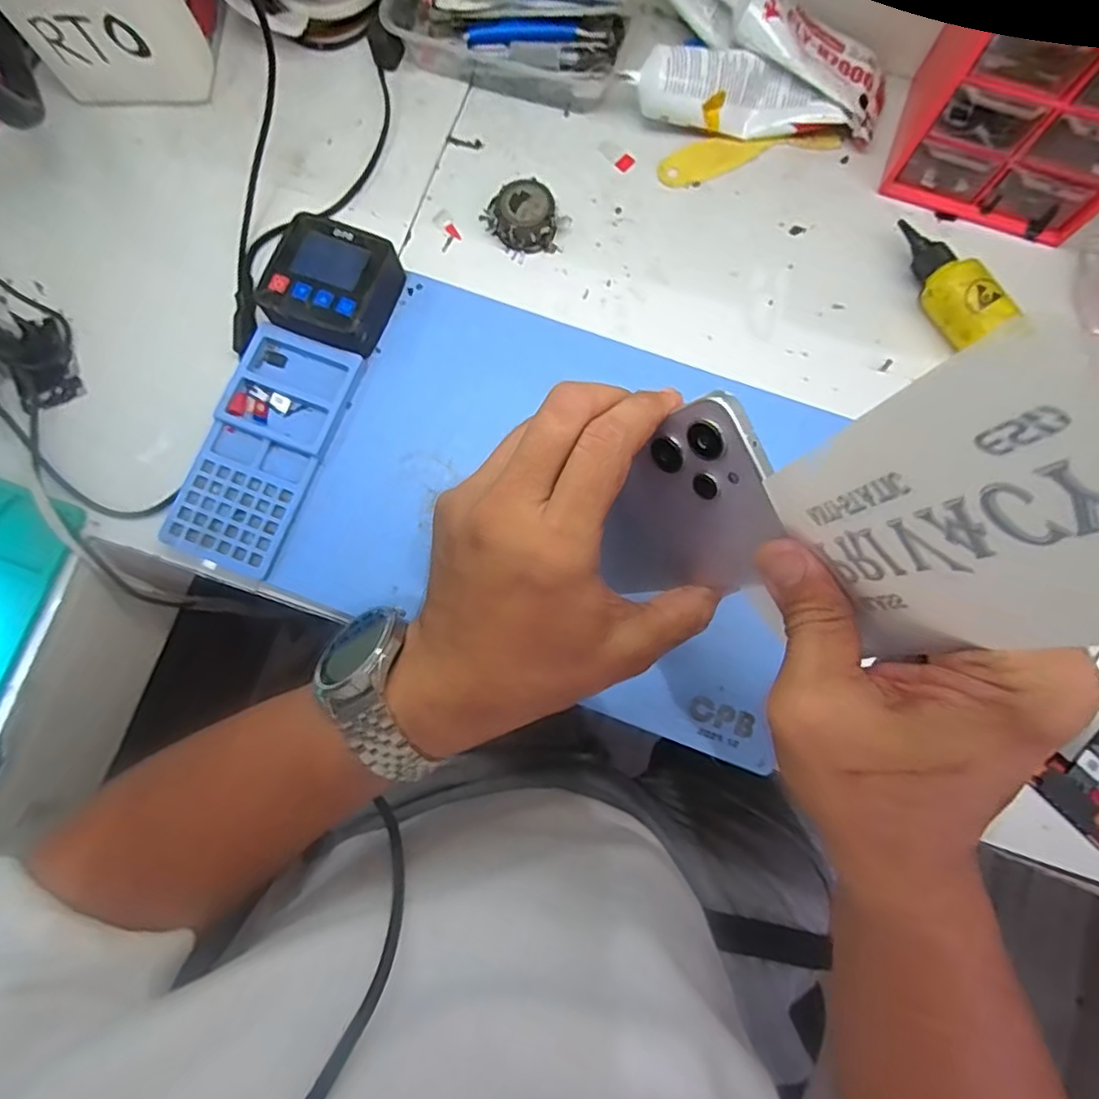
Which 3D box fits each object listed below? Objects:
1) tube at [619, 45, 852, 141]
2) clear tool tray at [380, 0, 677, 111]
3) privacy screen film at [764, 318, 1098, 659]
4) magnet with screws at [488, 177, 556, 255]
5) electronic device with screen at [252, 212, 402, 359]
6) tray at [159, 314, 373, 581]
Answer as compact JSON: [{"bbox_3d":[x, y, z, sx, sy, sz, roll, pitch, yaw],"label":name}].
[{"bbox_3d":[0.121,-0.301,0.411,0.139,0.032,0.034,3,78,-11],"label":"tube"},{"bbox_3d":[-0.020,-0.372,0.422,0.170,0.057,0.095,17,80,5],"label":"clear tool tray"},{"bbox_3d":[0.099,-0.004,0.153,0.010,0.120,0.071,-37,84,-11],"label":"privacy screen film"},{"bbox_3d":[-0.018,-0.220,0.410,0.040,0.021,0.040,0,79,1],"label":"magnet with screws"},{"bbox_3d":[-0.136,-0.162,0.391,0.073,0.039,0.073,20,80,5],"label":"electronic device with screen"},{"bbox_3d":[-0.176,-0.061,0.385,0.070,0.017,0.148,21,80,6],"label":"tray"}]

